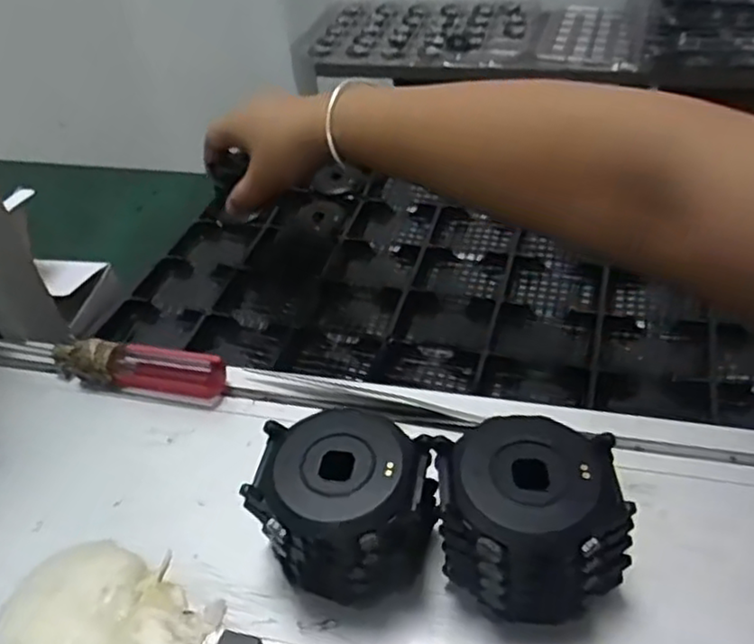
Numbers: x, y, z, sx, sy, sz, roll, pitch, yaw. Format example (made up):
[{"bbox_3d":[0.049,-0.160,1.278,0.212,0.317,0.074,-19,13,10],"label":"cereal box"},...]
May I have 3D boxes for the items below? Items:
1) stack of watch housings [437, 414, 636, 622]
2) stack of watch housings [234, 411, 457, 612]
[{"bbox_3d":[0.048,0.063,0.215,0.056,0.041,0.056,-2,41,4],"label":"stack of watch housings"},{"bbox_3d":[-0.011,0.065,0.228,0.056,0.055,0.050,4,42,11],"label":"stack of watch housings"}]

